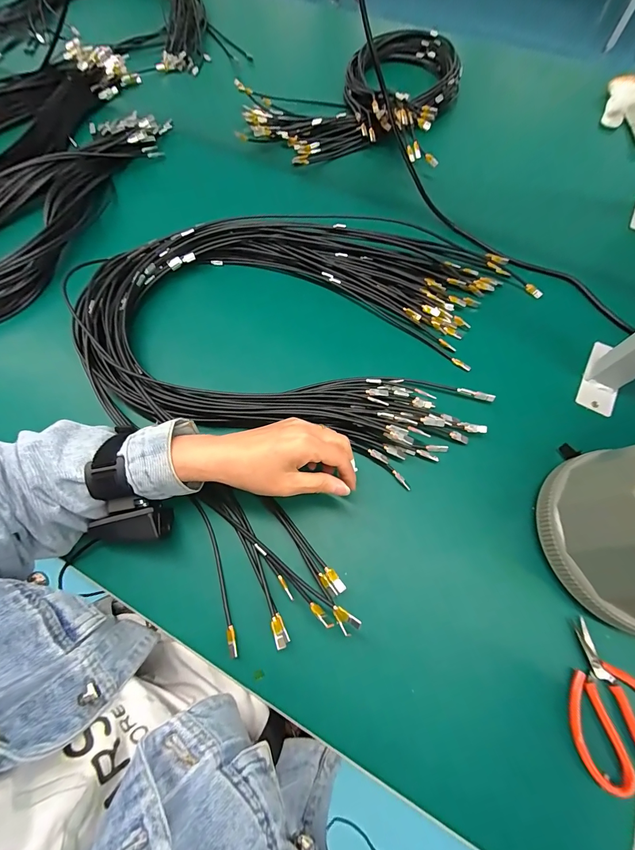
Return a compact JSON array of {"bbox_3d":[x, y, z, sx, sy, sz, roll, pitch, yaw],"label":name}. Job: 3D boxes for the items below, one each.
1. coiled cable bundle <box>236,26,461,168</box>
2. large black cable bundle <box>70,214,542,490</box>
[{"bbox_3d":[0.063,-0.631,0.625,0.372,0.071,0.416,16,69,7],"label":"coiled cable bundle"},{"bbox_3d":[-0.020,-0.126,0.416,0.544,0.037,0.354,12,68,5],"label":"large black cable bundle"}]

